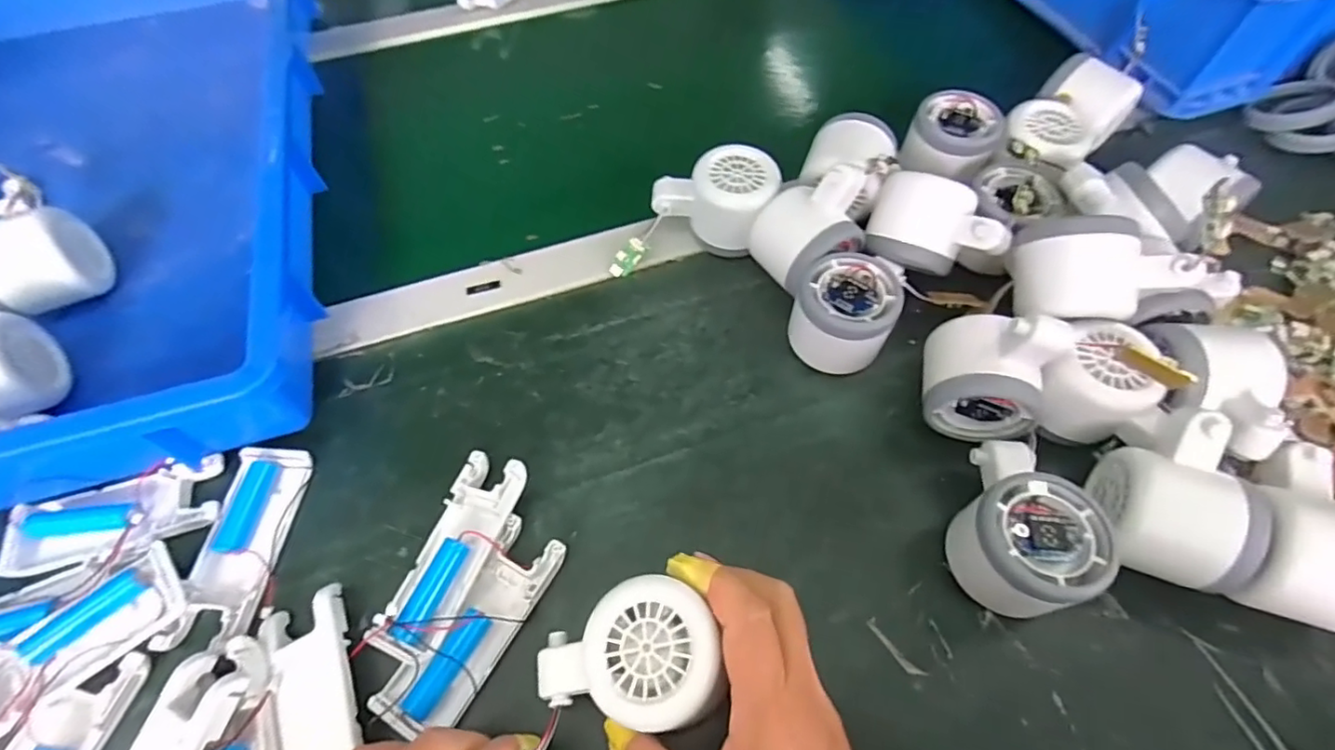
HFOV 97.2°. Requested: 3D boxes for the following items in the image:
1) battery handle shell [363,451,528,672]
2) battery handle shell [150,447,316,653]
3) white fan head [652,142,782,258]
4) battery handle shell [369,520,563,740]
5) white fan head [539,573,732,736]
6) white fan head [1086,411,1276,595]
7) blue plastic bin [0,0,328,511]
[{"bbox_3d":[-0.111,0.091,0.304,0.039,0.032,0.104,18,65,11],"label":"battery handle shell"},{"bbox_3d":[-0.226,0.089,0.315,0.041,0.021,0.103,0,60,0],"label":"battery handle shell"},{"bbox_3d":[0.034,-0.123,0.412,0.082,0.055,0.054,20,62,12],"label":"white fan head"},{"bbox_3d":[-0.095,0.124,0.293,0.037,0.023,0.102,30,64,16],"label":"battery handle shell"},{"bbox_3d":[-0.017,0.117,0.251,0.078,0.034,0.055,0,63,2],"label":"white fan head"},{"bbox_3d":[0.249,0.065,0.289,0.059,0.060,0.073,20,62,12],"label":"white fan head"},{"bbox_3d":[-0.442,-0.157,0.416,0.369,0.100,0.548,-14,61,-8],"label":"blue plastic bin"}]

